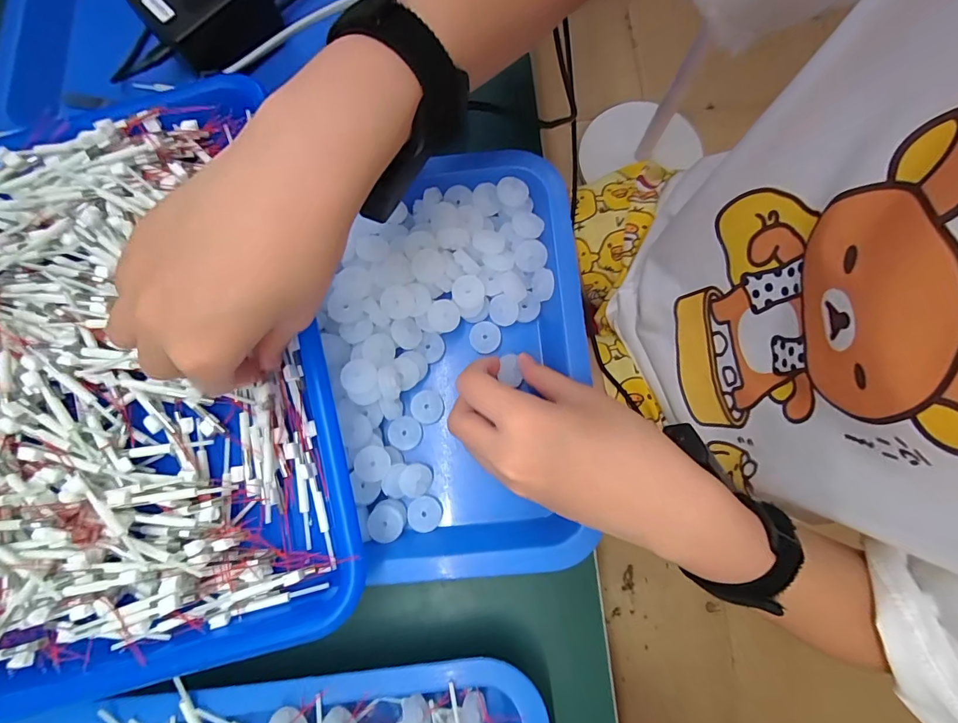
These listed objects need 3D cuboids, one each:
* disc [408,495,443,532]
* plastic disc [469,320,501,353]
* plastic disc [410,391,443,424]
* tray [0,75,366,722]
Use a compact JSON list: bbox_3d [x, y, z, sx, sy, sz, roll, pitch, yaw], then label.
[{"bbox_3d":[-0.034,0.096,0.280,0.021,0.004,0.021,5,73,-18],"label":"disc"},{"bbox_3d":[0.004,-0.016,0.300,0.020,0.004,0.021,0,79,1],"label":"plastic disc"},{"bbox_3d":[-0.034,0.030,0.293,0.020,0.008,0.021,0,79,1],"label":"plastic disc"},{"bbox_3d":[-0.213,0.005,0.261,0.239,0.049,0.325,-15,79,-1],"label":"tray"}]

